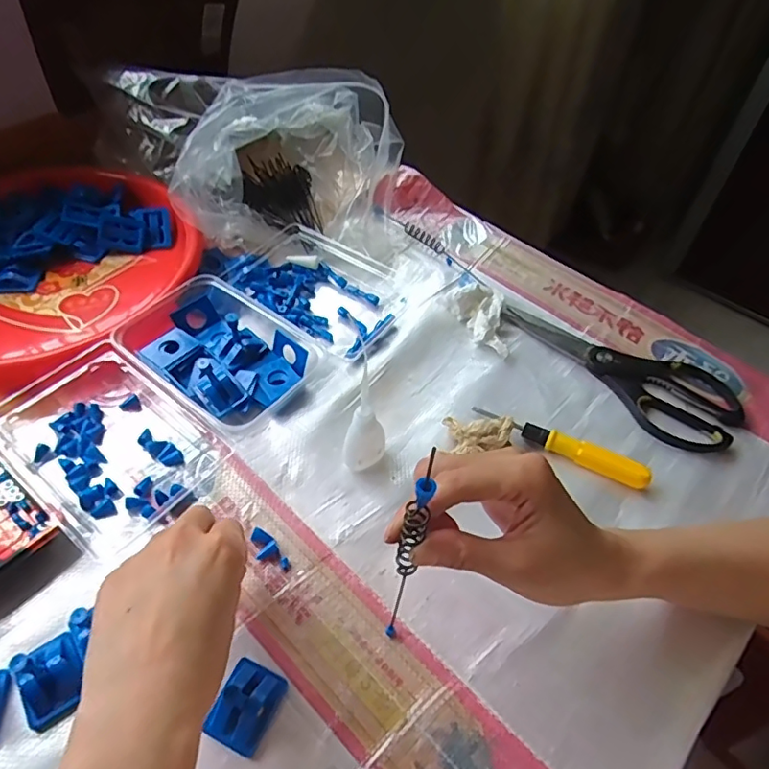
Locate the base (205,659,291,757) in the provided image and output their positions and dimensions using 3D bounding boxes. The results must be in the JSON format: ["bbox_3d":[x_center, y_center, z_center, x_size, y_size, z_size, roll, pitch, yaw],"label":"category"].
[{"bbox_3d":[-0.082,0.188,0.321,0.033,0.017,0.043,21,53,13],"label":"base"}]

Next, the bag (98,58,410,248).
[{"bbox_3d":[-0.124,-0.262,0.603,0.221,0.124,0.221,-33,59,-25],"label":"bag"}]

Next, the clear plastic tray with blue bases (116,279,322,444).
[{"bbox_3d":[-0.149,-0.031,0.481,0.158,0.039,0.115,33,57,22],"label":"clear plastic tray with blue bases"}]

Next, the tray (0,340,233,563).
[{"bbox_3d":[-0.223,0.039,0.427,0.176,0.029,0.118,33,57,22],"label":"tray"}]

